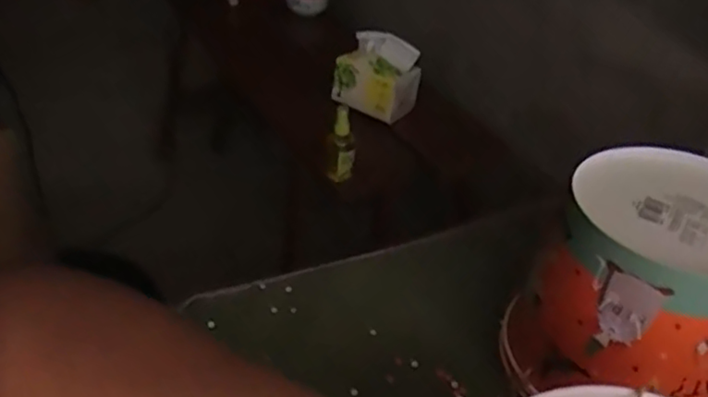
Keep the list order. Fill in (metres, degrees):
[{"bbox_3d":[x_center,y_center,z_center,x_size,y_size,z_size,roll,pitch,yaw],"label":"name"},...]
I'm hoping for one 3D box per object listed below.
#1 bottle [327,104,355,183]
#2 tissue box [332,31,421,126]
[{"bbox_3d":[-0.021,-0.085,1.005,0.043,0.121,0.042,2,37,-3],"label":"bottle"},{"bbox_3d":[0.042,-0.224,1.171,0.130,0.118,0.103,31,45,31],"label":"tissue box"}]

